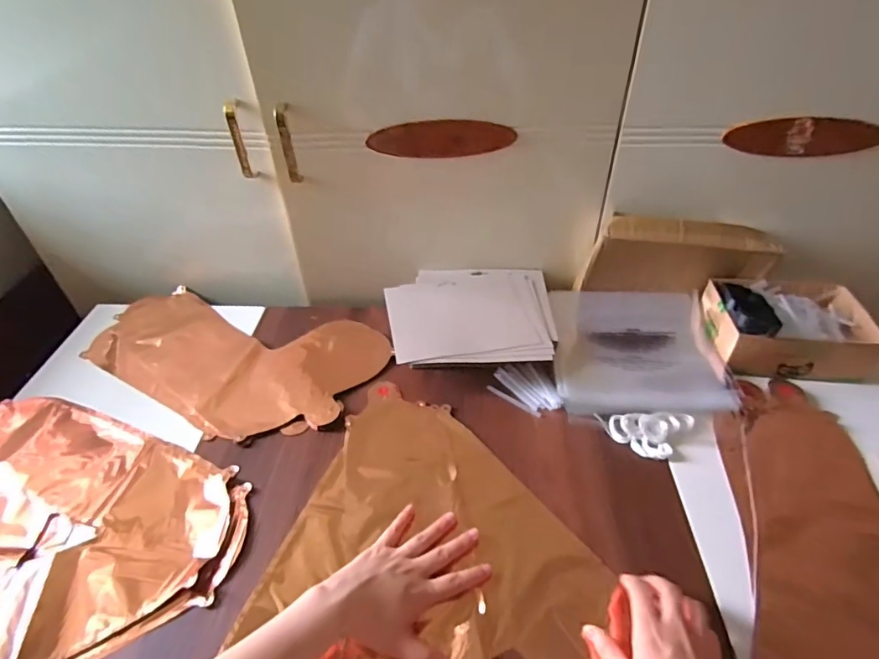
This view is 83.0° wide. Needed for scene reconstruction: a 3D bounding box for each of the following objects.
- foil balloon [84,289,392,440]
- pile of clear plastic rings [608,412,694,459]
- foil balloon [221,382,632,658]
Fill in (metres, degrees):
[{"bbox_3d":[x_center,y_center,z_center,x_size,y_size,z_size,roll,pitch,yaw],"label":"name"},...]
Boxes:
[{"bbox_3d":[-0.303,0.038,0.714,0.423,0.025,0.237,10,43,12],"label":"foil balloon"},{"bbox_3d":[0.257,0.128,0.597,0.098,0.015,0.061,1,42,3],"label":"pile of clear plastic rings"},{"bbox_3d":[0.006,0.234,0.494,0.334,0.027,0.391,6,42,8],"label":"foil balloon"}]

